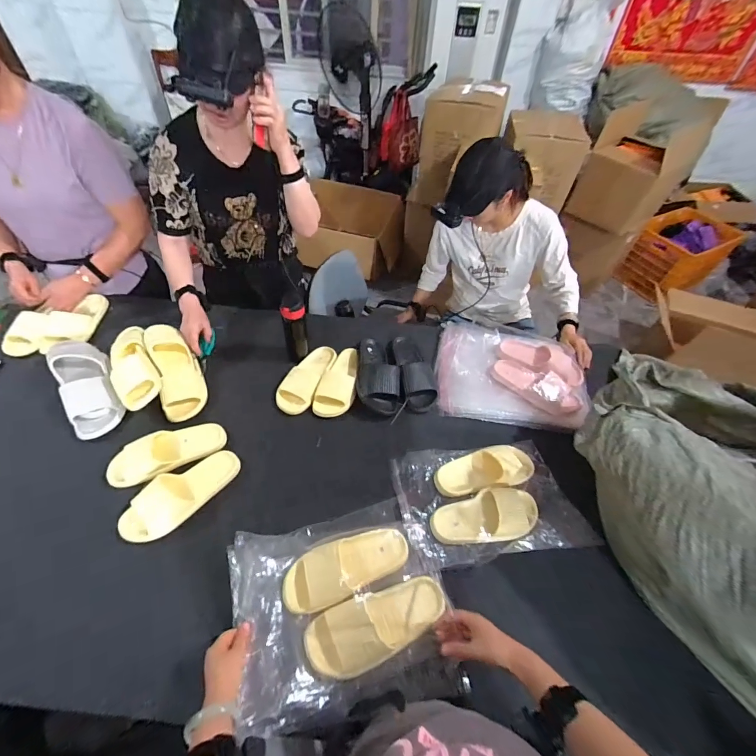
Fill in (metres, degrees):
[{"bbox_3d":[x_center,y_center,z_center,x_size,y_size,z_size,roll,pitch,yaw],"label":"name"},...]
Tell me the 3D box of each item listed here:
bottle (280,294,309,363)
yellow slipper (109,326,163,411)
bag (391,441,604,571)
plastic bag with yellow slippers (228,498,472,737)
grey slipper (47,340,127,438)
[{"bbox_3d":[-0.227,-0.136,0.952,0.070,0.193,0.067,-29,58,-24],"label":"bottle"},{"bbox_3d":[-0.660,-0.044,0.932,0.102,0.080,0.292,-26,57,-22],"label":"yellow slipper"},{"bbox_3d":[0.239,0.256,0.772,0.369,0.072,0.252,-5,52,-7],"label":"bag"},{"bbox_3d":[-0.059,0.415,0.636,0.371,0.084,0.323,-12,53,-13],"label":"plastic bag with yellow slippers"},{"bbox_3d":[-0.758,0.001,0.898,0.120,0.070,0.317,-31,59,-25],"label":"grey slipper"}]

